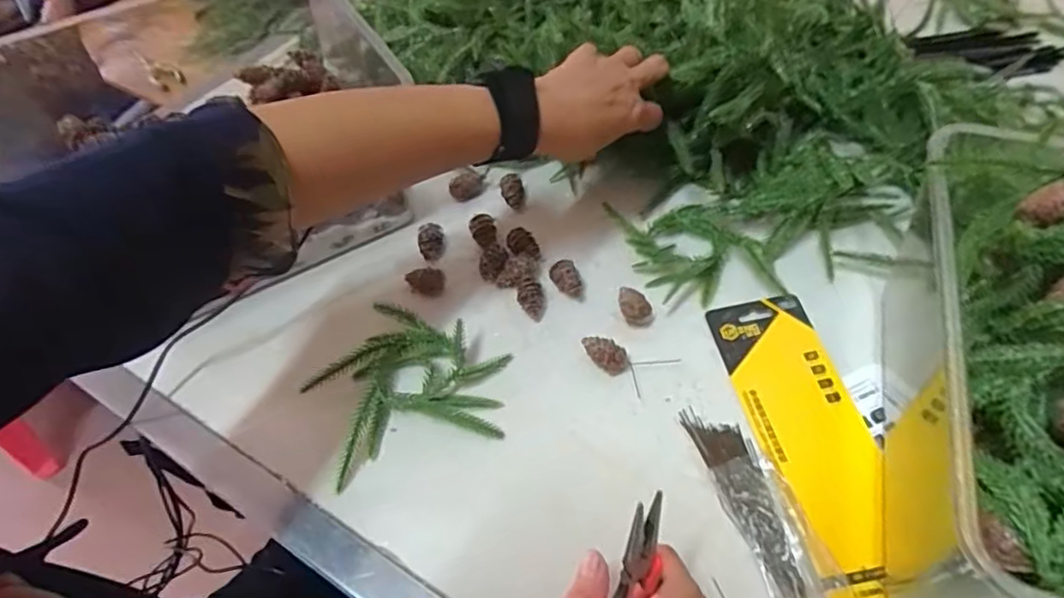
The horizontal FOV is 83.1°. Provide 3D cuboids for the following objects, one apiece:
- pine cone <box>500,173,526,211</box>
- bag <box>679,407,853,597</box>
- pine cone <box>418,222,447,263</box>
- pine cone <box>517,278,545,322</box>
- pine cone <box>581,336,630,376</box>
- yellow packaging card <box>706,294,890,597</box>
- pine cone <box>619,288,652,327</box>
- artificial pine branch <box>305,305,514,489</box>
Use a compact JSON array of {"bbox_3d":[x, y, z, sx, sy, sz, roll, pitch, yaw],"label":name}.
[{"bbox_3d":[-0.018,-0.104,0.574,0.022,0.028,0.023,-2,53,3],"label":"pine cone"},{"bbox_3d":[0.148,0.131,0.385,0.044,0.011,0.143,-17,53,-8],"label":"bag"},{"bbox_3d":[-0.090,-0.050,0.542,0.024,0.022,0.030,-13,53,-5],"label":"pine cone"},{"bbox_3d":[0.000,0.000,0.491,0.021,0.023,0.031,-9,53,-2],"label":"pine cone"},{"bbox_3d":[0.056,0.042,0.457,0.038,0.020,0.017,26,59,22],"label":"pine cone"},{"bbox_3d":[0.194,0.091,0.419,0.076,0.006,0.221,-9,53,-2],"label":"yellow packaging card"},{"bbox_3d":[0.079,0.004,0.483,0.021,0.022,0.036,-29,56,-16],"label":"pine cone"},{"bbox_3d":[-0.092,0.058,0.449,0.136,0.030,0.125,-21,54,-11],"label":"artificial pine branch"}]

